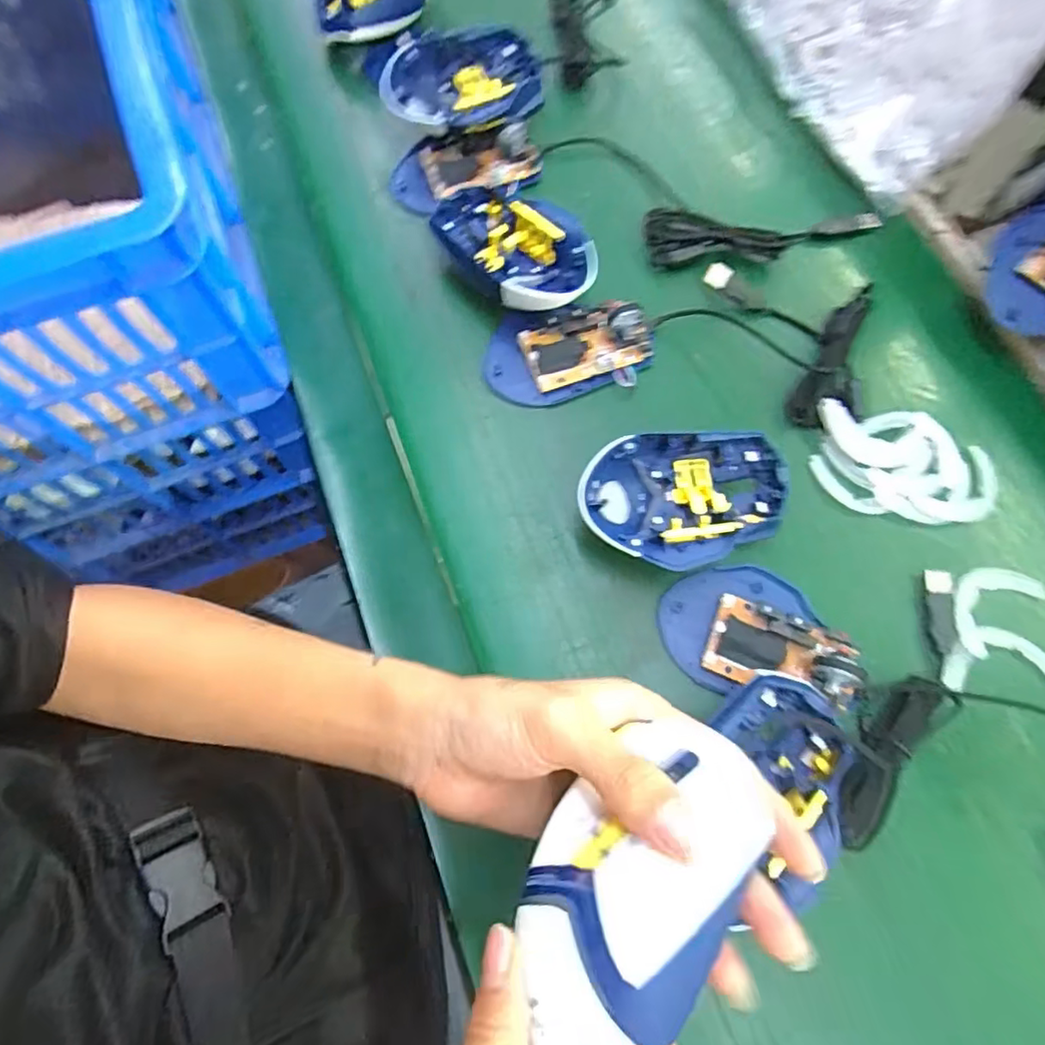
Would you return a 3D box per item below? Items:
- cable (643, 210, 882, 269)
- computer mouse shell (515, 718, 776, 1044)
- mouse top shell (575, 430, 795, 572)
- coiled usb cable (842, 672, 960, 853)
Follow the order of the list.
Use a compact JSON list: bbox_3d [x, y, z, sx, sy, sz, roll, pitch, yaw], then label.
[{"bbox_3d":[0.168,-0.200,0.434,0.160,0.023,0.036,-1,71,0],"label":"cable"},{"bbox_3d":[0.038,0.122,0.203,0.064,0.033,0.110,30,74,10],"label":"computer mouse shell"},{"bbox_3d":[0.091,-0.010,0.353,0.113,0.042,0.073,-11,71,-3],"label":"mouse top shell"},{"bbox_3d":[0.184,0.117,0.315,0.033,0.026,0.093,38,76,12],"label":"coiled usb cable"}]

